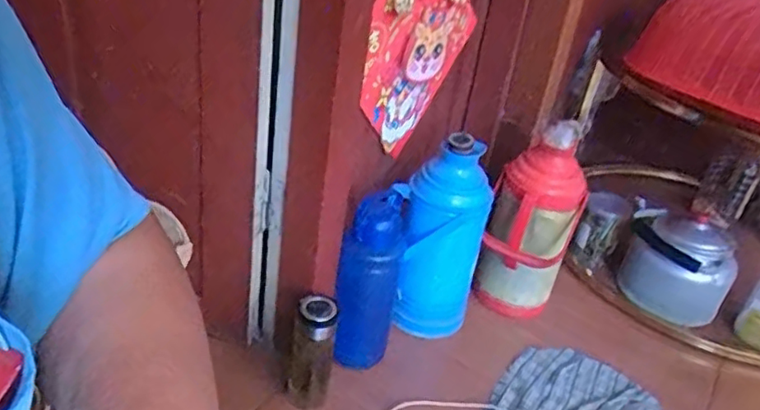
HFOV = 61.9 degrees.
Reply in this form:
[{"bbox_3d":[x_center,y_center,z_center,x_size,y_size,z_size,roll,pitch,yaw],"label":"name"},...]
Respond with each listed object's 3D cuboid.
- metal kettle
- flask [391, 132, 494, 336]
[{"bbox_3d":[0.623,0.128,1.331,0.207,0.199,0.172,24,35,22],"label":"metal kettle"},{"bbox_3d":[0.099,0.071,1.097,0.136,0.379,0.154,16,32,10],"label":"flask"}]

